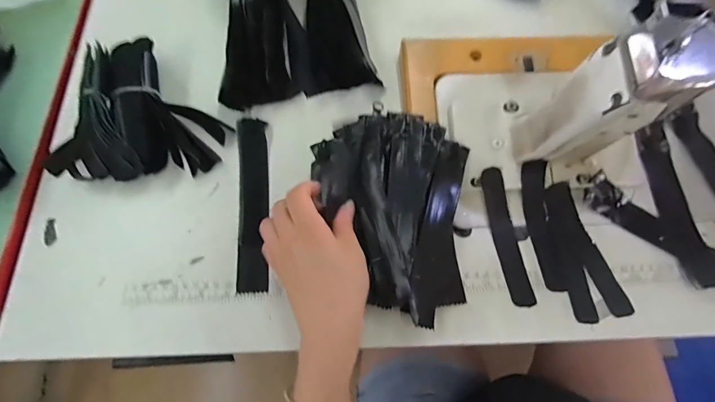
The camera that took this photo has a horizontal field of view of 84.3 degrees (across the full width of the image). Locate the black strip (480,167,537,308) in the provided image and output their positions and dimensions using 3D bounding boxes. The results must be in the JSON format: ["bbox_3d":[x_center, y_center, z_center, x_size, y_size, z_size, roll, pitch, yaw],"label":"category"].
[{"bbox_3d":[0.155,0.035,0.407,0.025,0.015,0.141,-10,70,-4],"label":"black strip"}]

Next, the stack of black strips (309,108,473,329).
[{"bbox_3d":[0.039,0.013,0.391,0.147,0.043,0.198,-7,70,-3],"label":"stack of black strips"}]

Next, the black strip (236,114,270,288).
[{"bbox_3d":[-0.113,-0.002,0.426,0.030,0.007,0.194,-5,70,-2],"label":"black strip"}]

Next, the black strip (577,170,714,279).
[{"bbox_3d":[0.319,0.034,0.405,0.199,0.021,0.034,34,73,11],"label":"black strip"}]

